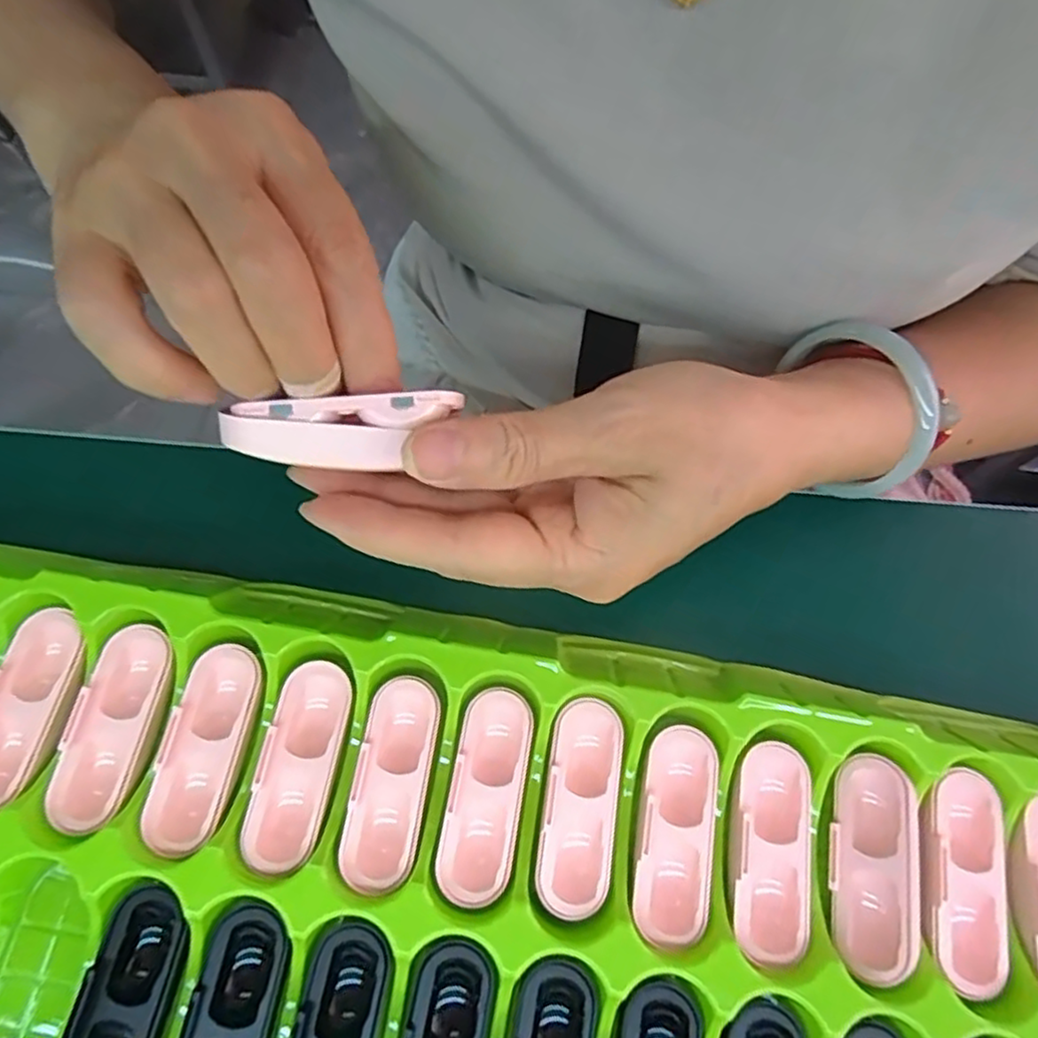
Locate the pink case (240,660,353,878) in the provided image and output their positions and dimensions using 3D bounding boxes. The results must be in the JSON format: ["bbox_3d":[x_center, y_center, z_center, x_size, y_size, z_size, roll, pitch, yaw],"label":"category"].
[{"bbox_3d":[-0.072,0.080,0.227,0.024,0.009,0.064,9,67,2],"label":"pink case"}]

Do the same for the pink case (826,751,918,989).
[{"bbox_3d":[0.112,0.108,0.217,0.022,0.010,0.064,10,67,2],"label":"pink case"}]

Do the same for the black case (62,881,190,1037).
[{"bbox_3d":[-0.114,0.143,0.202,0.027,0.011,0.064,11,67,2],"label":"black case"}]

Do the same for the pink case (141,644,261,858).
[{"bbox_3d":[-0.103,0.075,0.229,0.023,0.012,0.064,9,67,1],"label":"pink case"}]

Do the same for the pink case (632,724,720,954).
[{"bbox_3d":[0.051,0.101,0.223,0.023,0.007,0.064,10,67,2],"label":"pink case"}]

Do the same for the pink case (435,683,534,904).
[{"bbox_3d":[-0.011,0.088,0.224,0.022,0.008,0.064,10,67,2],"label":"pink case"}]

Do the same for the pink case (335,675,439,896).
[{"bbox_3d":[-0.041,0.085,0.224,0.023,0.009,0.064,9,67,1],"label":"pink case"}]

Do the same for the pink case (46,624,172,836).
[{"bbox_3d":[-0.133,0.068,0.228,0.027,0.009,0.063,15,67,4],"label":"pink case"}]

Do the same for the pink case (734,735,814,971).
[{"bbox_3d":[0.081,0.105,0.222,0.023,0.008,0.063,10,67,2],"label":"pink case"}]

